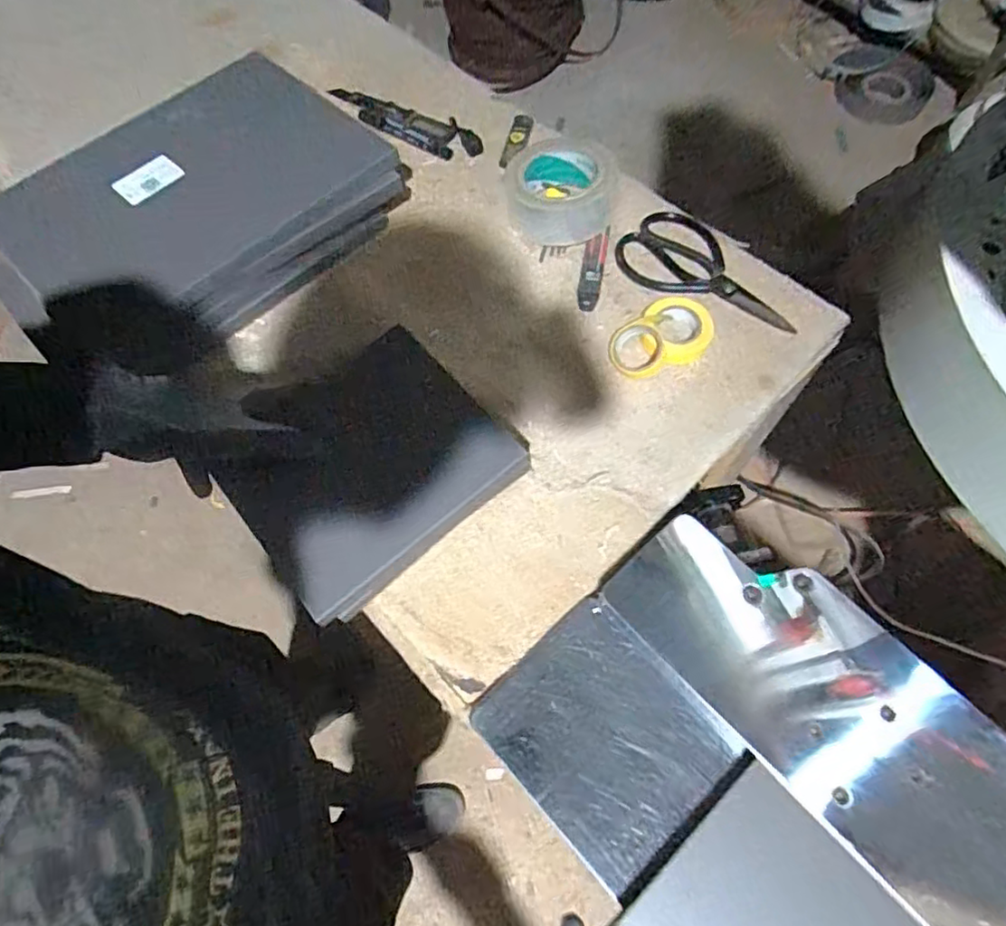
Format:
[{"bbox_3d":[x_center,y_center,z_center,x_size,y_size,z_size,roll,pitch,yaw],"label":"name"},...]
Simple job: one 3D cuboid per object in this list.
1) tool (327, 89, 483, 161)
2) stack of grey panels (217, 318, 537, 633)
[{"bbox_3d":[-0.117,-0.400,0.756,0.197,0.022,0.052,18,68,10],"label":"tool"},{"bbox_3d":[-0.109,0.004,0.523,0.197,0.063,0.174,-38,71,-14],"label":"stack of grey panels"}]

